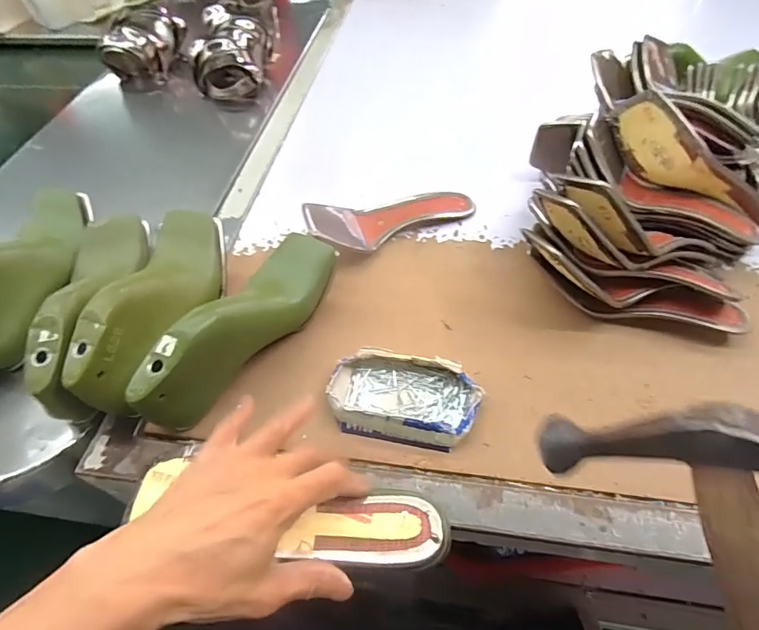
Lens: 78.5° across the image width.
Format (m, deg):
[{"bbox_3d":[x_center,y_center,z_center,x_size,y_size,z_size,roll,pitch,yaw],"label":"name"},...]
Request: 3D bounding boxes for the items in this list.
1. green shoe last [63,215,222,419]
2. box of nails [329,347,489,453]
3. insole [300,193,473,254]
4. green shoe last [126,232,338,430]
[{"bbox_3d":[-0.219,-0.009,0.467,0.068,0.099,0.218,5,52,8],"label":"green shoe last"},{"bbox_3d":[0.022,0.075,0.429,0.134,0.027,0.080,8,54,9],"label":"box of nails"},{"bbox_3d":[0.018,-0.127,0.568,0.216,0.055,0.075,-19,55,-11],"label":"insole"},{"bbox_3d":[-0.127,0.009,0.441,0.062,0.099,0.220,26,59,21],"label":"green shoe last"}]

